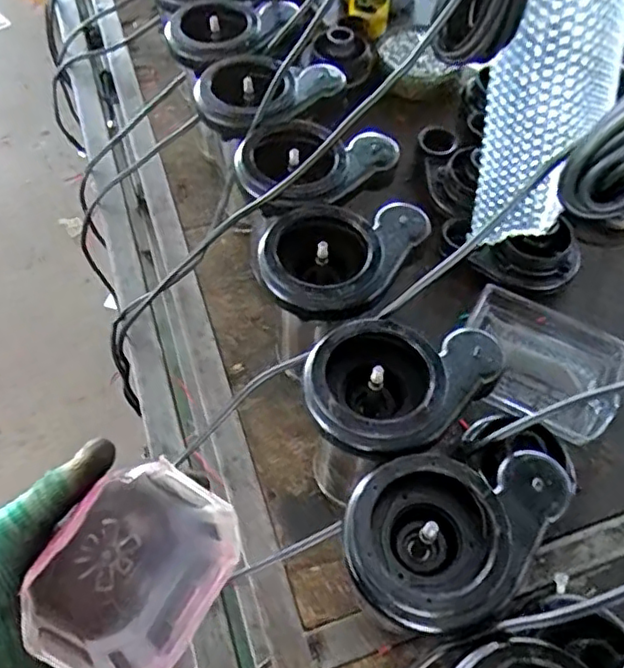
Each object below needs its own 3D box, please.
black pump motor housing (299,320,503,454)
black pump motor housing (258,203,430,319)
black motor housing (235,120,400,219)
[{"bbox_3d":[0.076,0.039,0.528,0.170,0.052,0.123,-28,63,-18],"label":"black pump motor housing"},{"bbox_3d":[0.028,-0.083,0.600,0.124,0.050,0.164,33,63,18],"label":"black pump motor housing"},{"bbox_3d":[0.002,-0.189,0.666,0.169,0.043,0.123,-33,64,-20],"label":"black motor housing"}]

